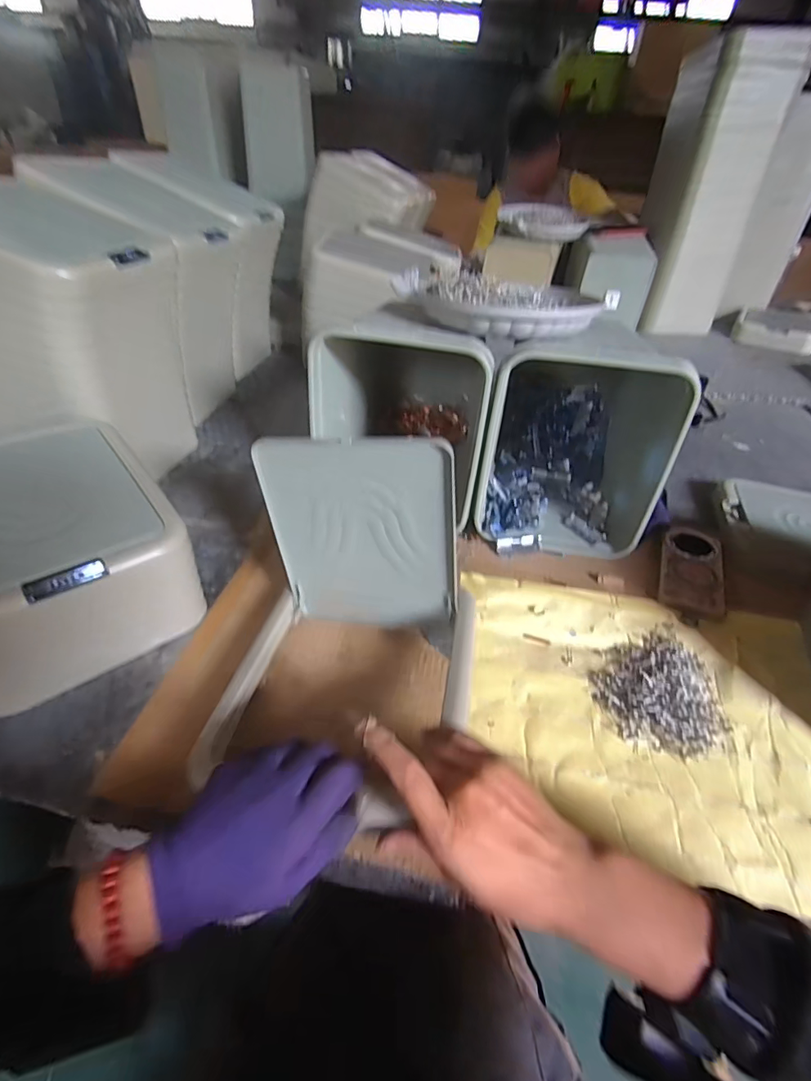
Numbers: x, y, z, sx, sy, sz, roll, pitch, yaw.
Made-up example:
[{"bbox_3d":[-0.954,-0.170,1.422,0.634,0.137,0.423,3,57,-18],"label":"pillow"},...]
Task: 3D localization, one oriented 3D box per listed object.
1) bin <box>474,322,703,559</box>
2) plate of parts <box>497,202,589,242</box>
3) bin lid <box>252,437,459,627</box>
[{"bbox_3d":[0.224,-0.190,0.701,0.218,0.240,0.371,7,41,3],"label":"bin"},{"bbox_3d":[0.363,-0.843,1.272,0.234,0.069,0.197,10,41,7],"label":"plate of parts"},{"bbox_3d":[-0.038,0.003,0.459,0.172,0.211,0.034,0,31,8],"label":"bin lid"}]

